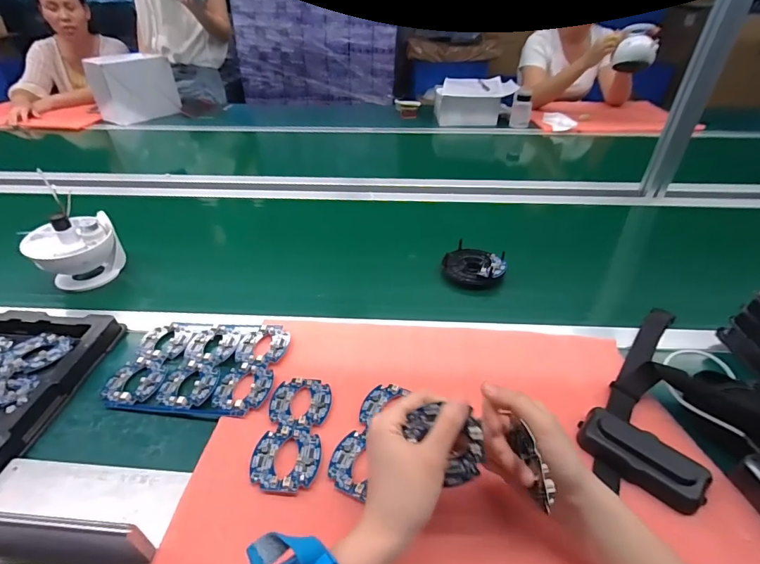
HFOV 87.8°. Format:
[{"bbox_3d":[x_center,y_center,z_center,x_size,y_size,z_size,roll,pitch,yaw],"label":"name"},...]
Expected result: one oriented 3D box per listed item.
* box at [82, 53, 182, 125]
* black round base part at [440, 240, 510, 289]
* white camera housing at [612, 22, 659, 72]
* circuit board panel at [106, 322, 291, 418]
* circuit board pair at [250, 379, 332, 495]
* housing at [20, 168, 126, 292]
[{"bbox_3d":[-0.872,-0.691,1.408,0.119,0.196,0.250,20,41,24],"label":"box"},{"bbox_3d":[0.164,-0.031,0.674,0.099,0.030,0.105,0,37,0],"label":"black round base part"},{"bbox_3d":[0.838,-0.754,1.289,0.120,0.161,0.091,20,2,31],"label":"white camera housing"},{"bbox_3d":[-0.225,0.103,0.502,0.199,0.009,0.140,1,38,9],"label":"circuit board panel"},{"bbox_3d":[-0.092,0.157,0.421,0.066,0.004,0.129,2,37,2],"label":"circuit board pair"},{"bbox_3d":[-0.504,-0.065,0.648,0.115,0.133,0.125,-30,47,-34],"label":"housing"}]

